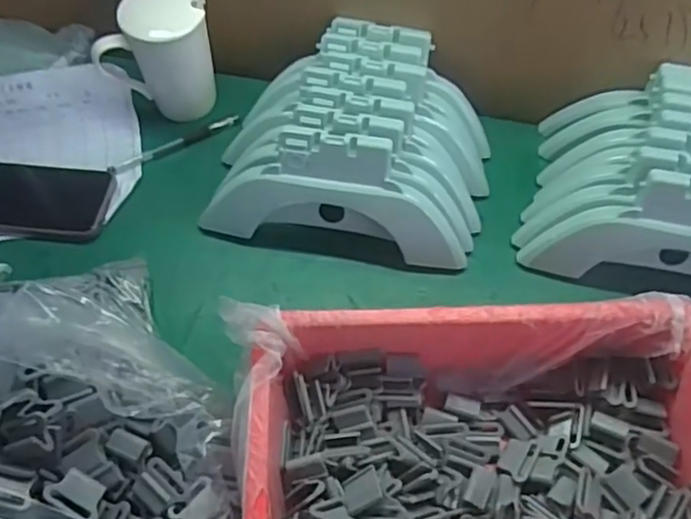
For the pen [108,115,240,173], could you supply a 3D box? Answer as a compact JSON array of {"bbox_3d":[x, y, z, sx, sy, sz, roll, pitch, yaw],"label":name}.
[{"bbox_3d":[-0.179,-0.123,0.685,0.144,0.009,0.013,-29,63,-17],"label":"pen"}]

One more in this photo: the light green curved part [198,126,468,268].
[{"bbox_3d":[-0.007,-0.058,0.591,0.249,0.104,0.062,9,58,5],"label":"light green curved part"}]

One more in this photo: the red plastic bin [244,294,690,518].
[{"bbox_3d":[0.106,0.168,0.460,0.342,0.081,0.263,-1,58,-1],"label":"red plastic bin"}]

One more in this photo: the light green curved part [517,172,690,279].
[{"bbox_3d":[0.294,-0.019,0.569,0.250,0.109,0.066,12,59,7],"label":"light green curved part"}]

